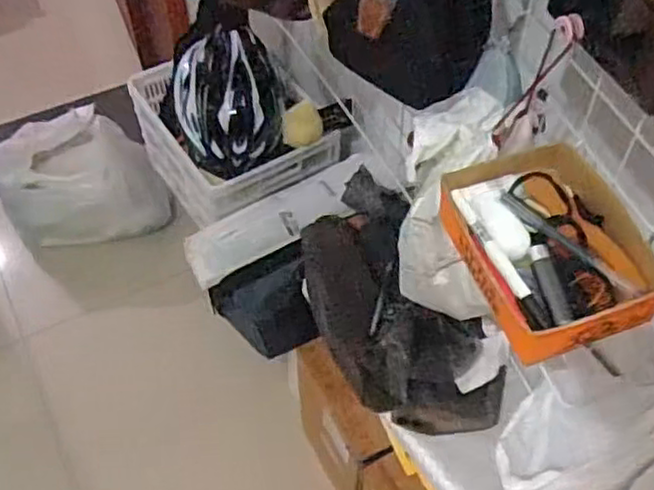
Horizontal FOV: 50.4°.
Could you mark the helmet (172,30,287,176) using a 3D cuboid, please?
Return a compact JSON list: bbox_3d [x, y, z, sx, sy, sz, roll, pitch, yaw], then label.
[{"bbox_3d":[-0.190,-0.286,1.358,0.219,0.172,0.234,-9,52,-7],"label":"helmet"}]

